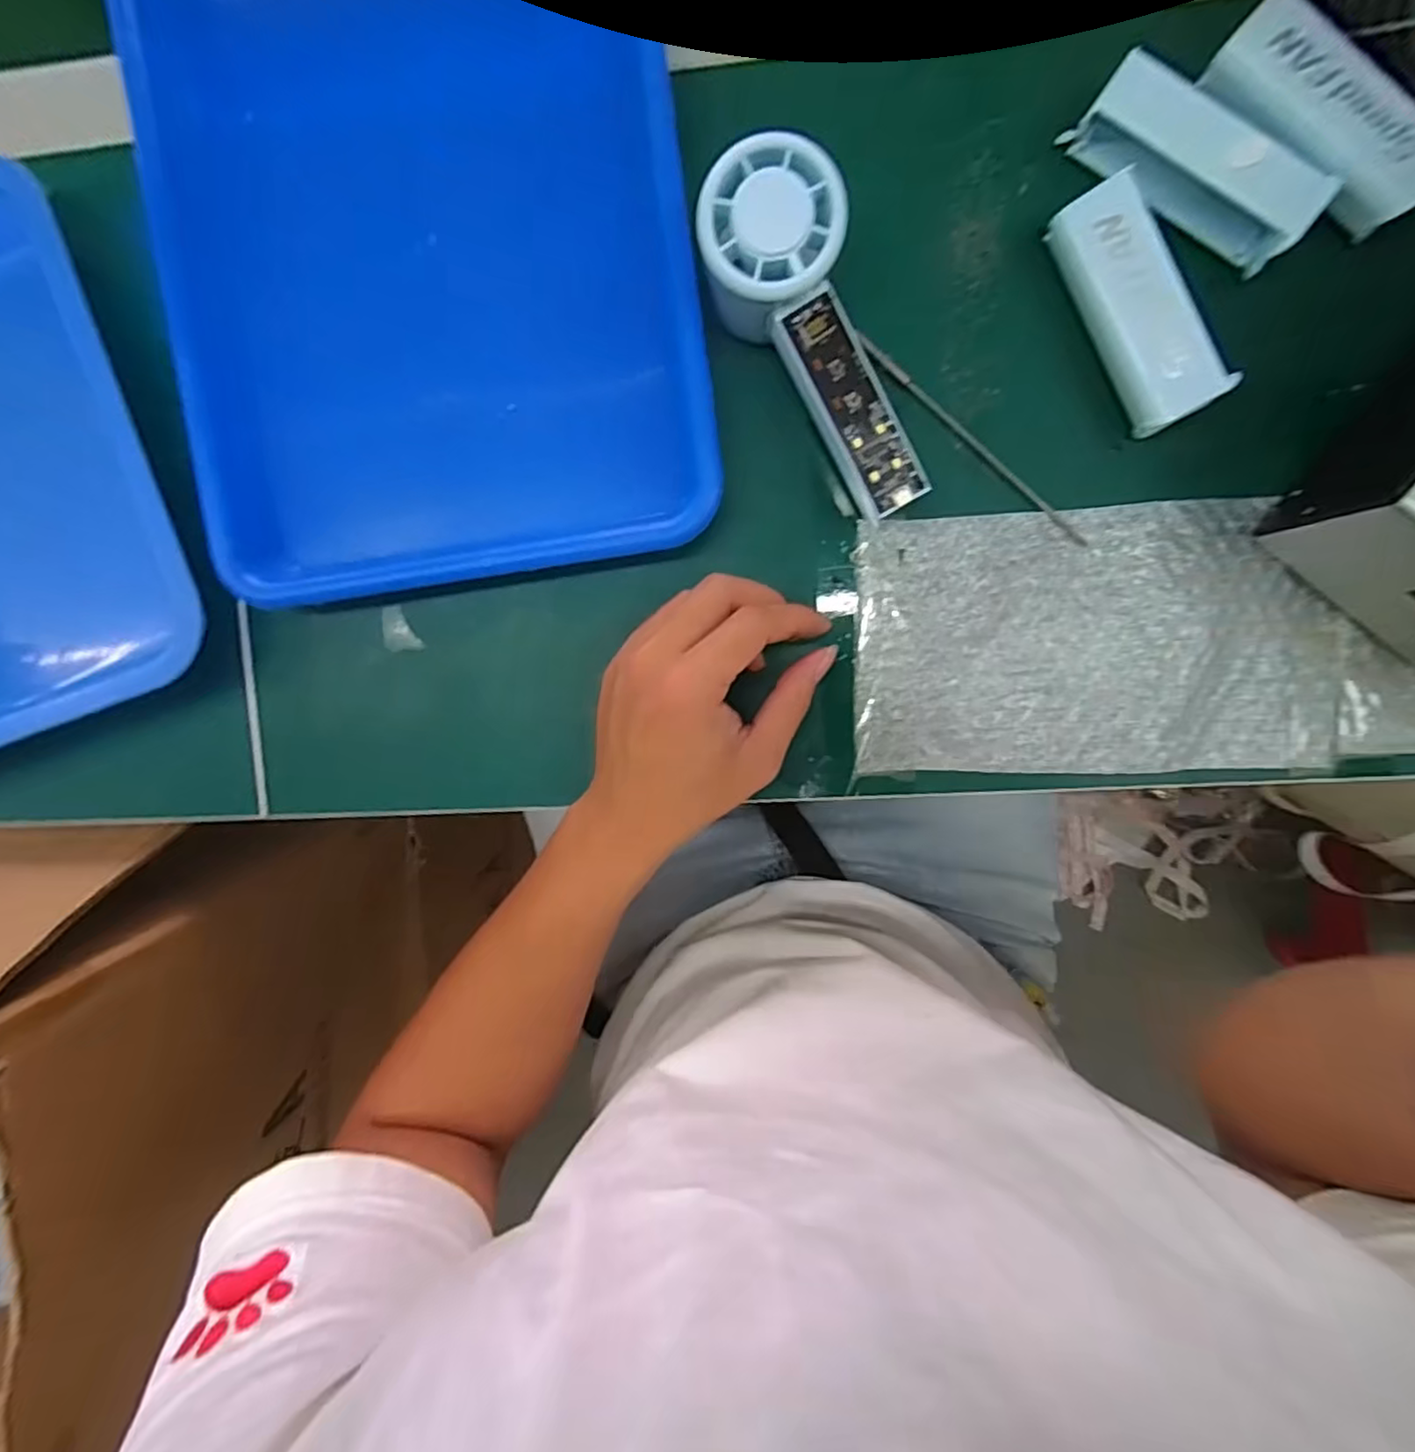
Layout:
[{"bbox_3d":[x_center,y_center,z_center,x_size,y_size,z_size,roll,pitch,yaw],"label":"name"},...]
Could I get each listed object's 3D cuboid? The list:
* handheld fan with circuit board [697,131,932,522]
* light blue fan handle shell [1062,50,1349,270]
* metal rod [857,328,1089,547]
[{"bbox_3d":[0.047,-0.165,0.299,0.059,0.050,0.152,-29,105,8],"label":"handheld fan with circuit board"},{"bbox_3d":[0.210,-0.241,0.288,0.101,0.022,0.037,38,98,2],"label":"light blue fan handle shell"},{"bbox_3d":[0.124,-0.135,0.319,0.144,0.007,0.007,44,98,1],"label":"metal rod"}]

